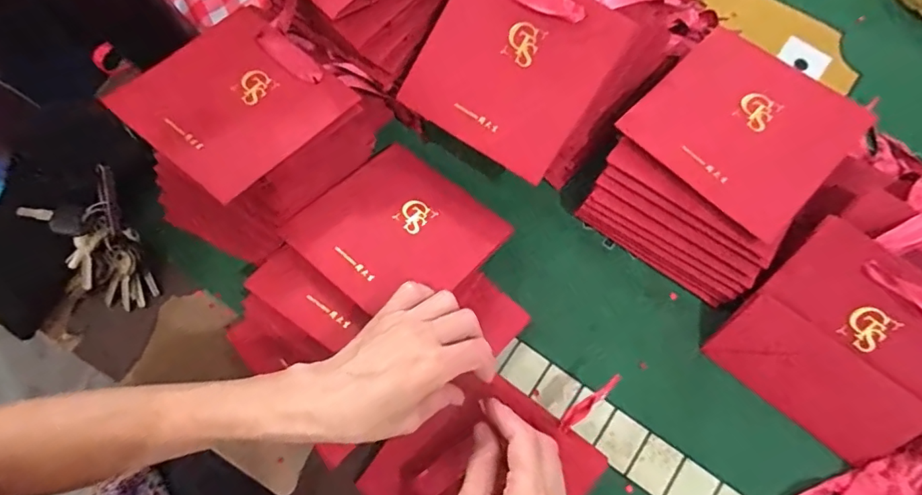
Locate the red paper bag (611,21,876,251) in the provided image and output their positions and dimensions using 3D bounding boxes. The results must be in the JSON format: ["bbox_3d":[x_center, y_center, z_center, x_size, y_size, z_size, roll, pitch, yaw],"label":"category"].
[{"bbox_3d":[0.221,-0.096,0.394,0.140,0.010,0.138,43,80,11],"label":"red paper bag"}]

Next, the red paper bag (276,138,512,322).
[{"bbox_3d":[-0.051,-0.013,0.426,0.137,0.008,0.140,39,62,14],"label":"red paper bag"}]

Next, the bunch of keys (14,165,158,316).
[{"bbox_3d":[-0.319,0.000,0.442,0.087,0.051,0.112,-26,77,-5],"label":"bunch of keys"}]

